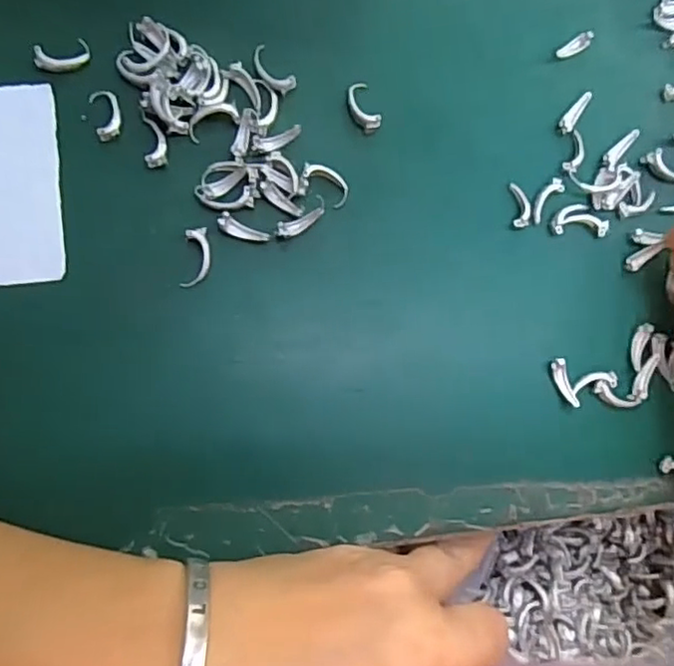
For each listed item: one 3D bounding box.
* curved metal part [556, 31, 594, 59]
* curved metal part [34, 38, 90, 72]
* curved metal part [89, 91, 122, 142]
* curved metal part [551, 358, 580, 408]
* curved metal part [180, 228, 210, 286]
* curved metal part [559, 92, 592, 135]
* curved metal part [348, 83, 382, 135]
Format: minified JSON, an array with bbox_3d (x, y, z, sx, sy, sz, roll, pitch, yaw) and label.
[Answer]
[{"bbox_3d":[0.104,-0.125,0.270,0.019,0.004,0.006,-36,89,-9],"label":"curved metal part"},{"bbox_3d":[-0.106,-0.107,0.239,0.020,0.004,0.010,-17,86,-20],"label":"curved metal part"},{"bbox_3d":[-0.089,-0.085,0.238,0.011,0.005,0.021,-16,86,-8],"label":"curved metal part"},{"bbox_3d":[0.092,0.020,0.251,0.006,0.005,0.020,-16,86,-8],"label":"curved metal part"},{"bbox_3d":[-0.054,-0.029,0.238,0.010,0.004,0.023,6,83,-6],"label":"curved metal part"},{"bbox_3d":[0.103,-0.095,0.266,0.006,0.005,0.021,39,81,-1],"label":"curved metal part"},{"bbox_3d":[0.011,-0.093,0.254,0.010,0.004,0.021,-21,87,-8],"label":"curved metal part"}]

